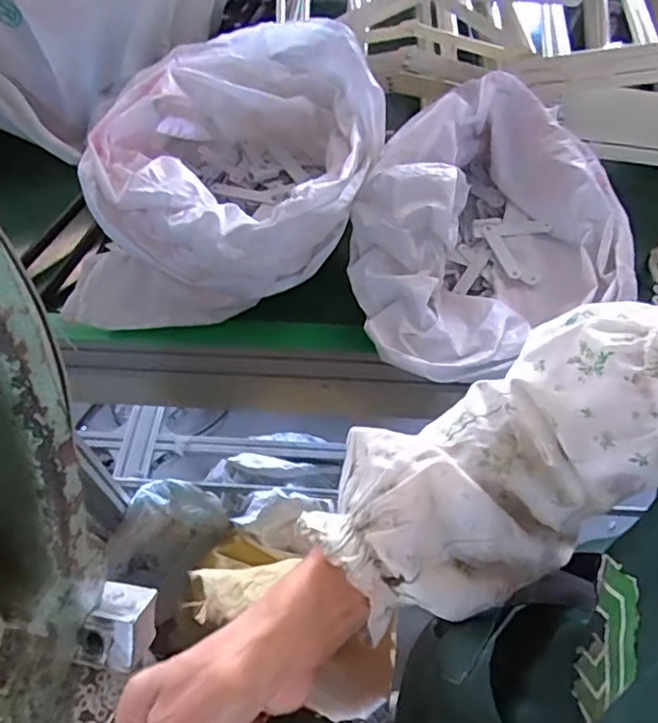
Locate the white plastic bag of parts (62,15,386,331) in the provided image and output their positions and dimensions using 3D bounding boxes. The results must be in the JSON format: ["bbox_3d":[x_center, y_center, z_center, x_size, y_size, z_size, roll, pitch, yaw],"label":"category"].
[{"bbox_3d":[-0.106,-0.218,0.694,0.298,0.184,0.381,13,56,10],"label":"white plastic bag of parts"}]

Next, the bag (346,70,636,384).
[{"bbox_3d":[0.170,-0.154,0.669,0.348,0.155,0.306,-24,58,-15],"label":"bag"}]

